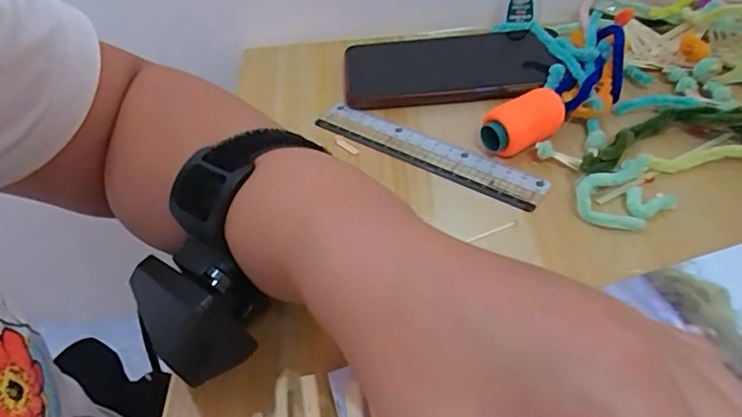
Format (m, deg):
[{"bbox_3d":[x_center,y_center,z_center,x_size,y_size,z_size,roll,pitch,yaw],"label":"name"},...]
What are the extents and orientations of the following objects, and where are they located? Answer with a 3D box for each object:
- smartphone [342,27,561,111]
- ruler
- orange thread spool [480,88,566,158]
[{"bbox_3d":[0.057,-0.106,0.398,0.151,0.015,0.089,-5,44,3],"label":"smartphone"},{"bbox_3d":[0.033,-0.037,0.337,0.159,0.005,0.029,26,56,28],"label":"ruler"},{"bbox_3d":[0.094,-0.051,0.326,0.052,0.027,0.029,-34,50,-24],"label":"orange thread spool"}]

